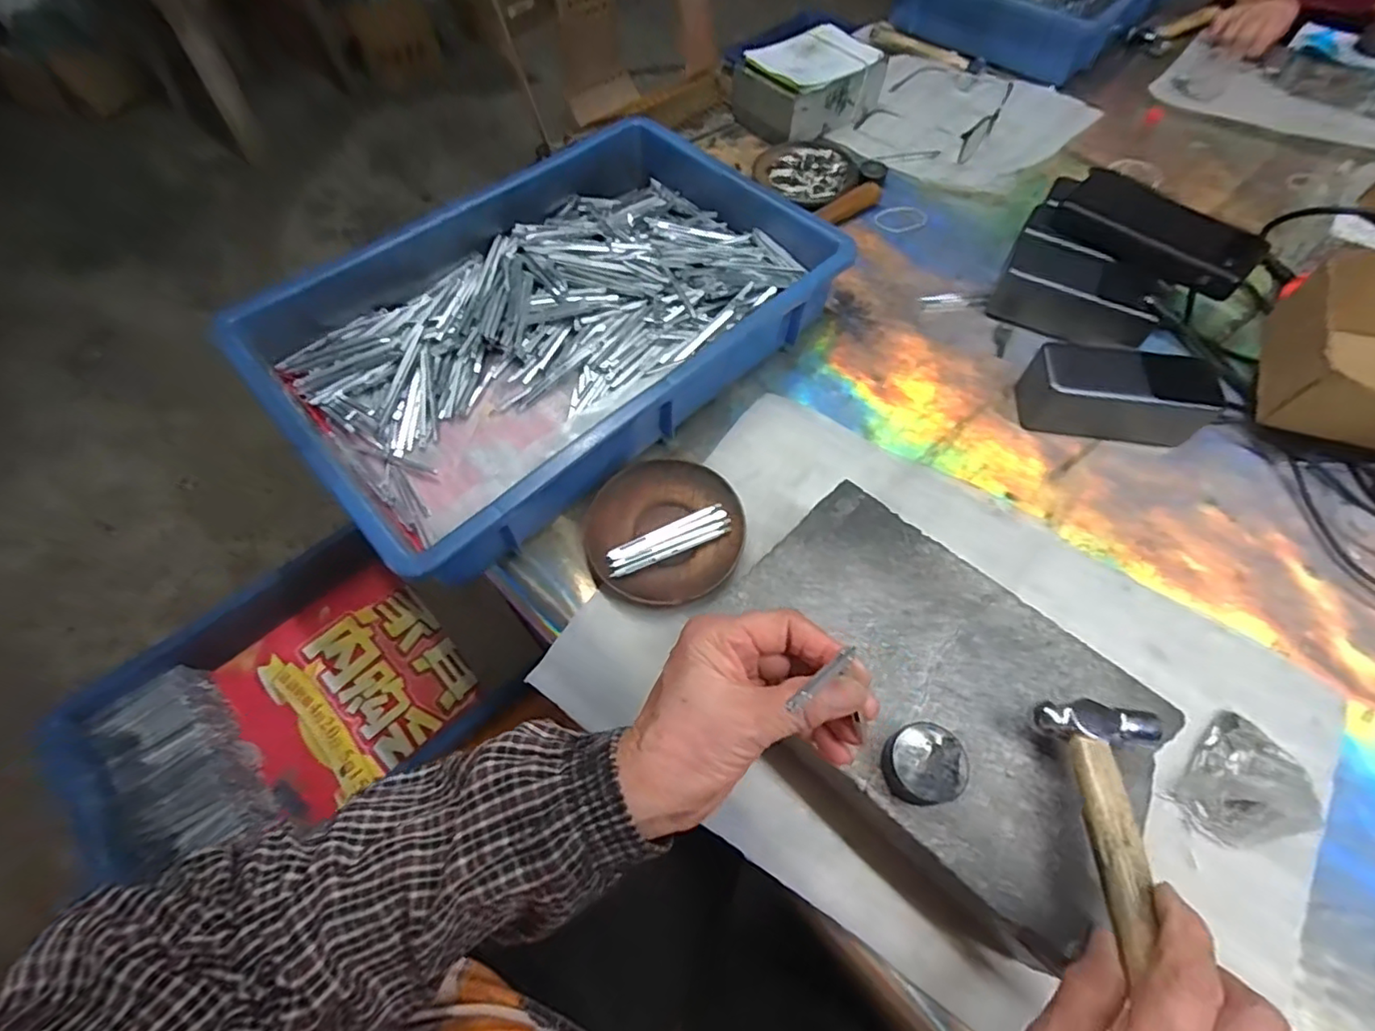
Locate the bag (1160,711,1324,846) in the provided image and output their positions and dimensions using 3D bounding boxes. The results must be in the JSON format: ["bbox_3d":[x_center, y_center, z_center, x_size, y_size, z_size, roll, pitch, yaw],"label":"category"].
[{"bbox_3d":[0.330,0.162,0.357,0.071,0.015,0.058,-34,66,-17],"label":"bag"}]

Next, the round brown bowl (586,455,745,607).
[{"bbox_3d":[-0.016,0.009,0.439,0.109,0.018,0.107,0,61,1],"label":"round brown bowl"}]

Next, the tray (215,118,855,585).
[{"bbox_3d":[-0.105,-0.159,0.498,0.411,0.073,0.268,-40,68,-19],"label":"tray"}]

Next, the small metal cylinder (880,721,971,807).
[{"bbox_3d":[0.120,0.128,0.311,0.038,0.023,0.037,-4,61,-1],"label":"small metal cylinder"}]

